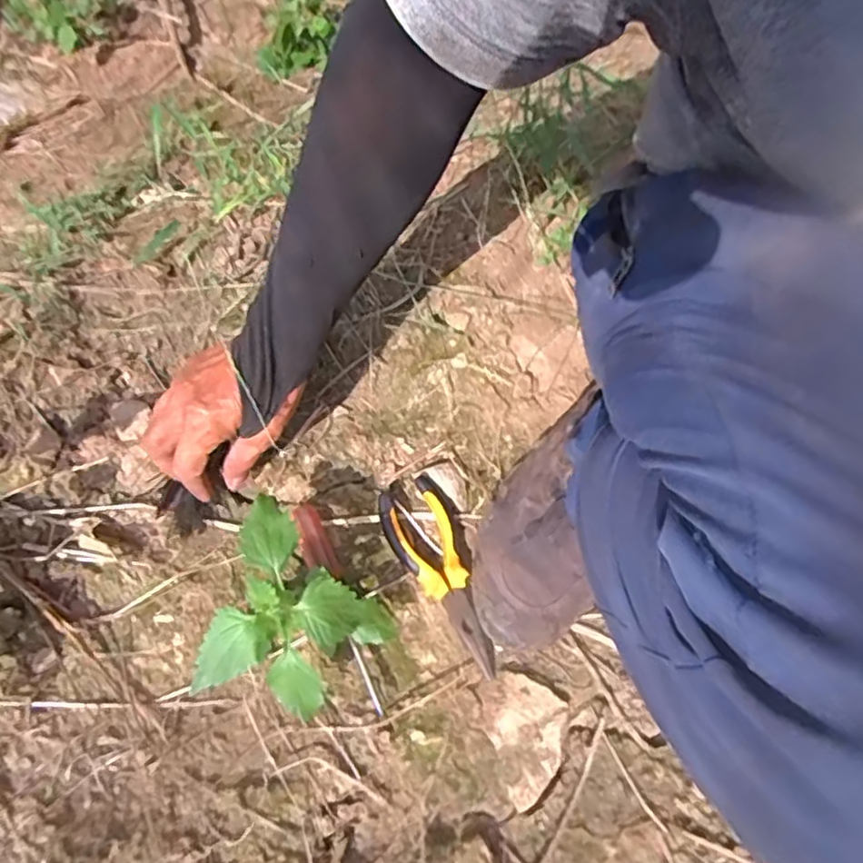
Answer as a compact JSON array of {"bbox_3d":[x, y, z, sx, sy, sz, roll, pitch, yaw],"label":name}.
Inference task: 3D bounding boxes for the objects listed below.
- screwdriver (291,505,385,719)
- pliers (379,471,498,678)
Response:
[{"bbox_3d":[-0.072,0.132,0.499,0.023,0.023,0.164,-21,80,-13],"label":"screwdriver"},{"bbox_3d":[0.011,0.112,0.505,0.054,0.026,0.157,-24,80,-15],"label":"pliers"}]

